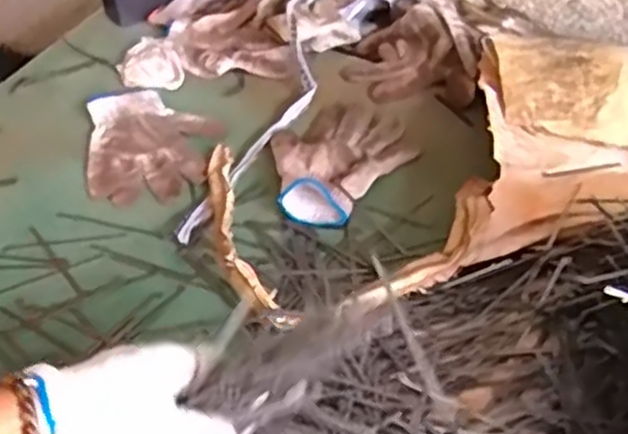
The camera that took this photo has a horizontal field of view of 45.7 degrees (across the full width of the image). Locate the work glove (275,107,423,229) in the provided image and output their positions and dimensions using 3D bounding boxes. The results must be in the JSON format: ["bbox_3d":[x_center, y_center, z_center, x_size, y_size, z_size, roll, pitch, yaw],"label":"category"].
[{"bbox_3d":[0.019,-0.065,0.743,0.121,0.027,0.176,25,50,26],"label":"work glove"}]

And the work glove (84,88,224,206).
[{"bbox_3d":[-0.168,-0.080,0.778,0.133,0.015,0.172,-6,43,-4],"label":"work glove"}]

